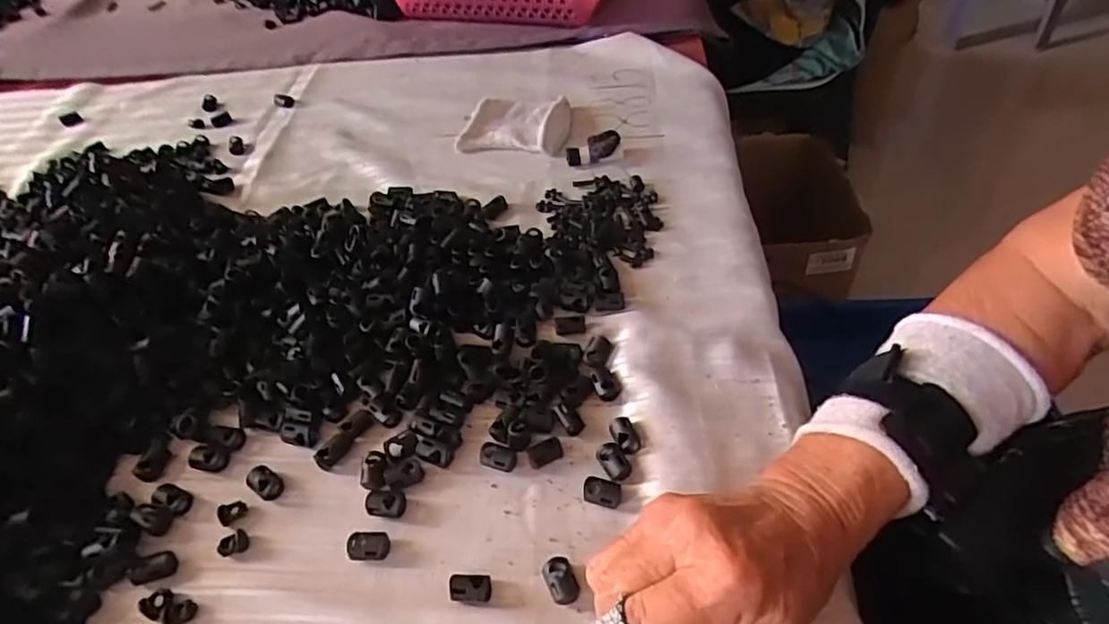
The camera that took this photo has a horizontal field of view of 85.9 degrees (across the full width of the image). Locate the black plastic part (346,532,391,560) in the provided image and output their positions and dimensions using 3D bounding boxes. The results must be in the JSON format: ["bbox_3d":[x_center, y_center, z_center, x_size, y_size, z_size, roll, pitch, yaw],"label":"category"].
[{"bbox_3d":[-0.096,0.120,0.307,0.021,0.008,0.014,-2,49,4],"label":"black plastic part"}]

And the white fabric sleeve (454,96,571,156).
[{"bbox_3d":[-0.034,-0.172,0.534,0.096,0.020,0.071,6,50,11],"label":"white fabric sleeve"}]

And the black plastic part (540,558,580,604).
[{"bbox_3d":[0.003,0.130,0.288,0.014,0.010,0.021,-21,50,-12],"label":"black plastic part"}]

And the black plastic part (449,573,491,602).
[{"bbox_3d":[-0.041,0.133,0.288,0.020,0.009,0.013,-2,49,5],"label":"black plastic part"}]

